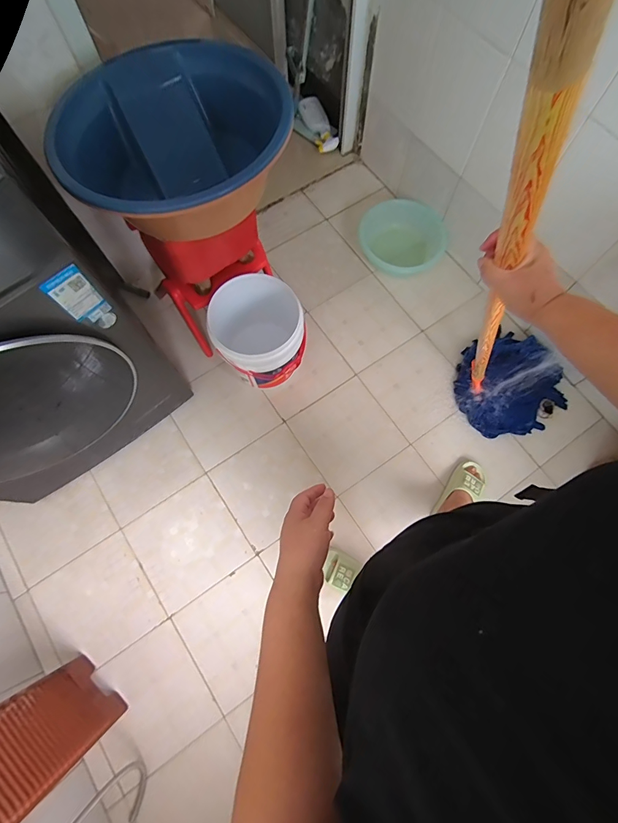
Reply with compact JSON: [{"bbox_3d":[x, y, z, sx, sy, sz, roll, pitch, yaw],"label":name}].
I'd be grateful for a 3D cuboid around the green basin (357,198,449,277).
[{"bbox_3d":[0.346,-0.642,1.450,0.306,0.093,0.299,0,74,-1],"label":"green basin"}]

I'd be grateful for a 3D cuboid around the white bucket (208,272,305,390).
[{"bbox_3d":[-0.147,-0.222,1.194,0.254,0.286,0.254,0,72,0],"label":"white bucket"}]

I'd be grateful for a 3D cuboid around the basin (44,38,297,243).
[{"bbox_3d":[-0.301,-0.582,0.841,0.442,0.168,0.457,0,72,0],"label":"basin"}]

